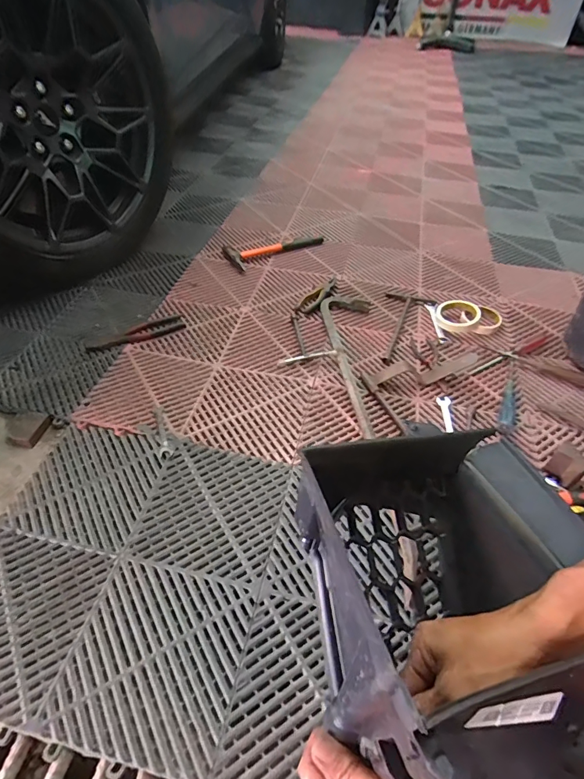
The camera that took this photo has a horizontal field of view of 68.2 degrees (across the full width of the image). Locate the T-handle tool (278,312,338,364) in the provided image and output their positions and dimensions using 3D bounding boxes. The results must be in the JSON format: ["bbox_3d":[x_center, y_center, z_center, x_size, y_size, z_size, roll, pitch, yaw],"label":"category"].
[{"bbox_3d":[0.022,-0.123,0.939,0.118,0.017,0.171,-4,46,-6],"label":"T-handle tool"}]

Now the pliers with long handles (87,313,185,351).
[{"bbox_3d":[-0.332,-0.119,0.927,0.200,0.008,0.064,-22,50,-22],"label":"pliers with long handles"}]

